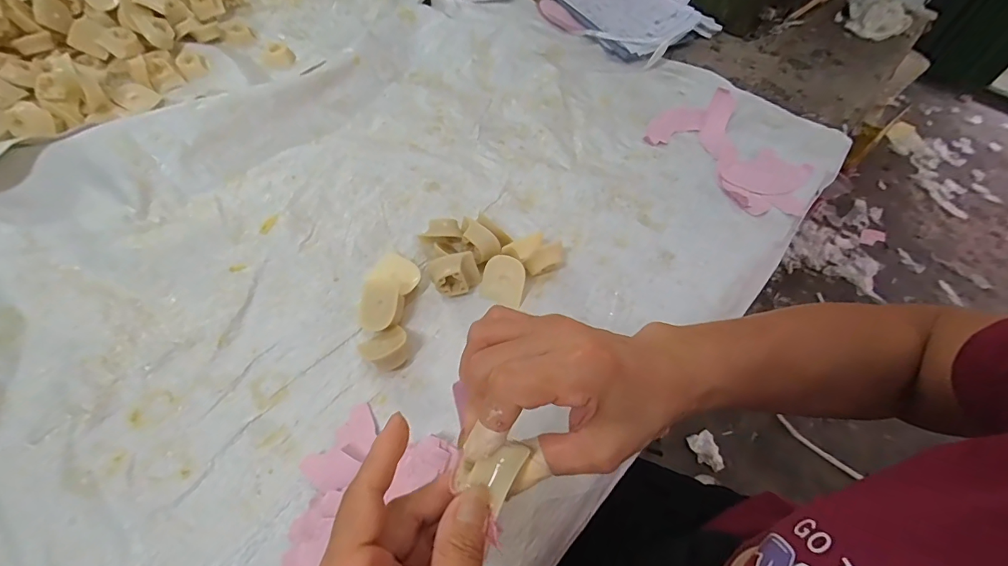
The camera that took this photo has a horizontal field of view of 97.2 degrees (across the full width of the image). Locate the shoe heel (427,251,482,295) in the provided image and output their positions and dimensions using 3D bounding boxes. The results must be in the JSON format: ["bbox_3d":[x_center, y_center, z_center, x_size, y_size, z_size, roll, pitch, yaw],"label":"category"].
[{"bbox_3d":[-0.048,-0.006,0.440,0.050,0.043,0.032,-5,58,-8],"label":"shoe heel"}]

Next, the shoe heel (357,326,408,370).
[{"bbox_3d":[-0.106,0.057,0.400,0.040,0.026,0.034,-30,65,-22],"label":"shoe heel"}]

